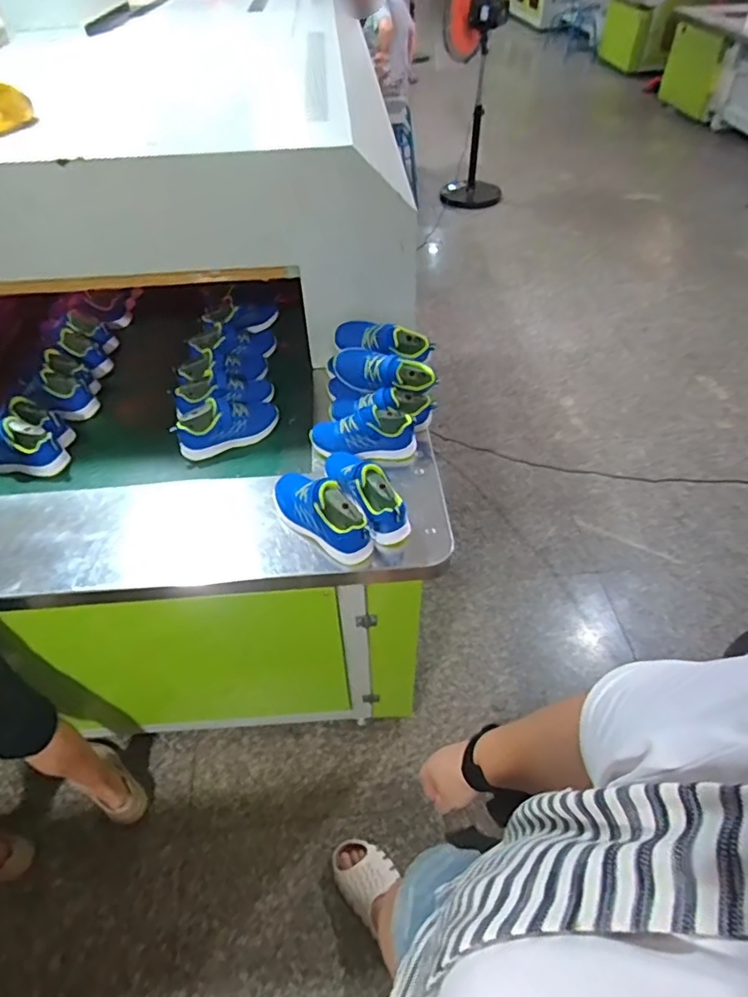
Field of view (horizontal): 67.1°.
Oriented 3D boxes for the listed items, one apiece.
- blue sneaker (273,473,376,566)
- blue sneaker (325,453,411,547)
[{"bbox_3d":[-0.096,0.015,0.982,0.228,0.108,0.082,33,56,27],"label":"blue sneaker"},{"bbox_3d":[-0.020,-0.025,1.027,0.080,0.112,0.231,-24,51,-18],"label":"blue sneaker"}]

